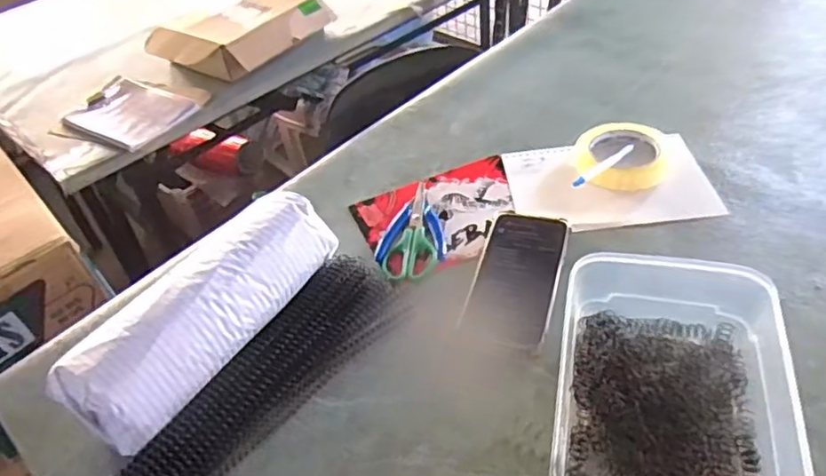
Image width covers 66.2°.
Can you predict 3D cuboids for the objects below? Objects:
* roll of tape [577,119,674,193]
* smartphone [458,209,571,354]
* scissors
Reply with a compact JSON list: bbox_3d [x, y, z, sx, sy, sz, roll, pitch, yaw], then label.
[{"bbox_3d":[0.245,-0.093,0.739,0.105,0.021,0.119,9,44,16],"label":"roll of tape"},{"bbox_3d":[0.103,0.034,0.617,0.080,0.010,0.177,9,44,16],"label":"smartphone"},{"bbox_3d":[0.002,-0.010,0.693,0.054,0.005,0.153,0,43,8],"label":"scissors"}]

